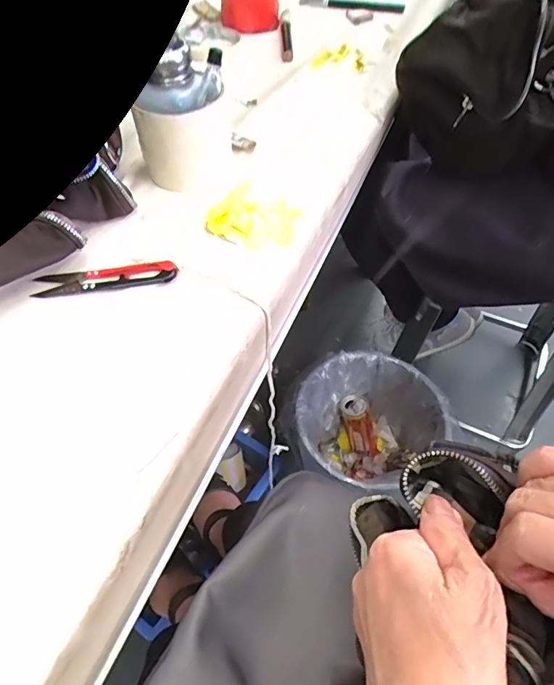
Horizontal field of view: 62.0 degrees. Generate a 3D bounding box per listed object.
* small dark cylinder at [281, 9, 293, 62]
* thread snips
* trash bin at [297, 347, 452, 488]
[{"bbox_3d":[0.013,-0.388,0.582,0.014,0.017,0.125,0,53,-1],"label":"small dark cylinder"},{"bbox_3d":[-0.127,-0.048,0.340,0.103,0.014,0.021,-4,53,-4],"label":"thread snips"},{"bbox_3d":[0.157,0.183,0.865,0.246,0.221,0.242,-33,60,-23],"label":"trash bin"}]

